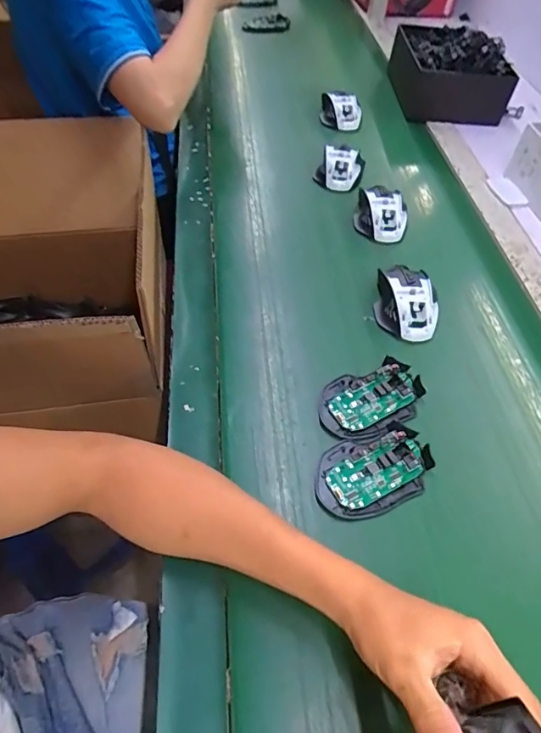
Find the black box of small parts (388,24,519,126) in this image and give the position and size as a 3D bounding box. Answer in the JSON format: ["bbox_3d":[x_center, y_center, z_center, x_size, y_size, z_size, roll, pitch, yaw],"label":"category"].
[{"bbox_3d":[0.346,-0.576,0.927,0.192,0.092,0.205,1,52,-3],"label":"black box of small parts"}]

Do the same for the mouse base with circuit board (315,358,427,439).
[{"bbox_3d":[0.105,0.032,0.494,0.113,0.016,0.073,-26,58,-22],"label":"mouse base with circuit board"}]

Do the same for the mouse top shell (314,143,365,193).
[{"bbox_3d":[0.105,-0.309,0.739,0.076,0.036,0.069,14,53,7],"label":"mouse top shell"}]

